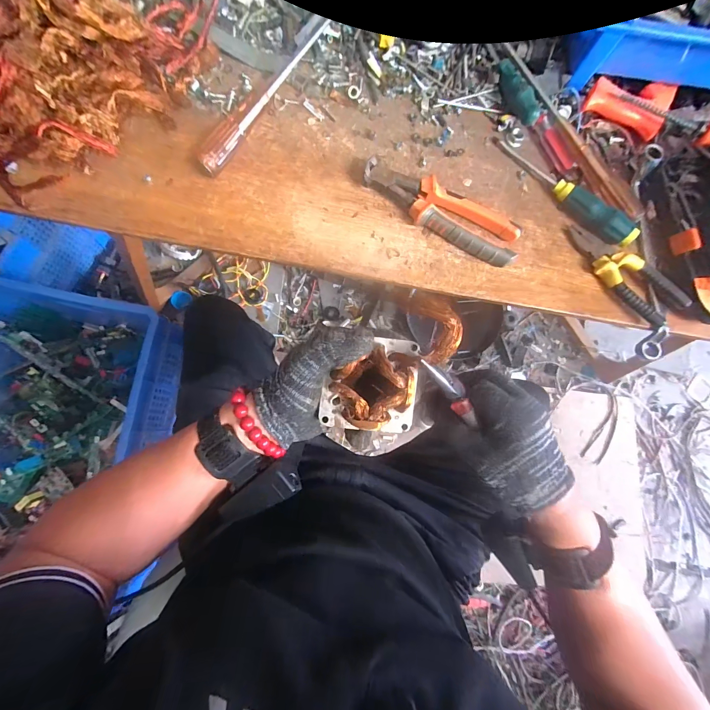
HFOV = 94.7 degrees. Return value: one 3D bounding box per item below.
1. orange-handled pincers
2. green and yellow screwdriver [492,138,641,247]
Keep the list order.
[{"bbox_3d":[0.099,-0.166,0.380,0.189,0.027,0.052,28,81,-2],"label":"orange-handled pincers"},{"bbox_3d":[0.257,-0.205,0.393,0.035,0.025,0.194,-42,88,-9],"label":"green and yellow screwdriver"}]

